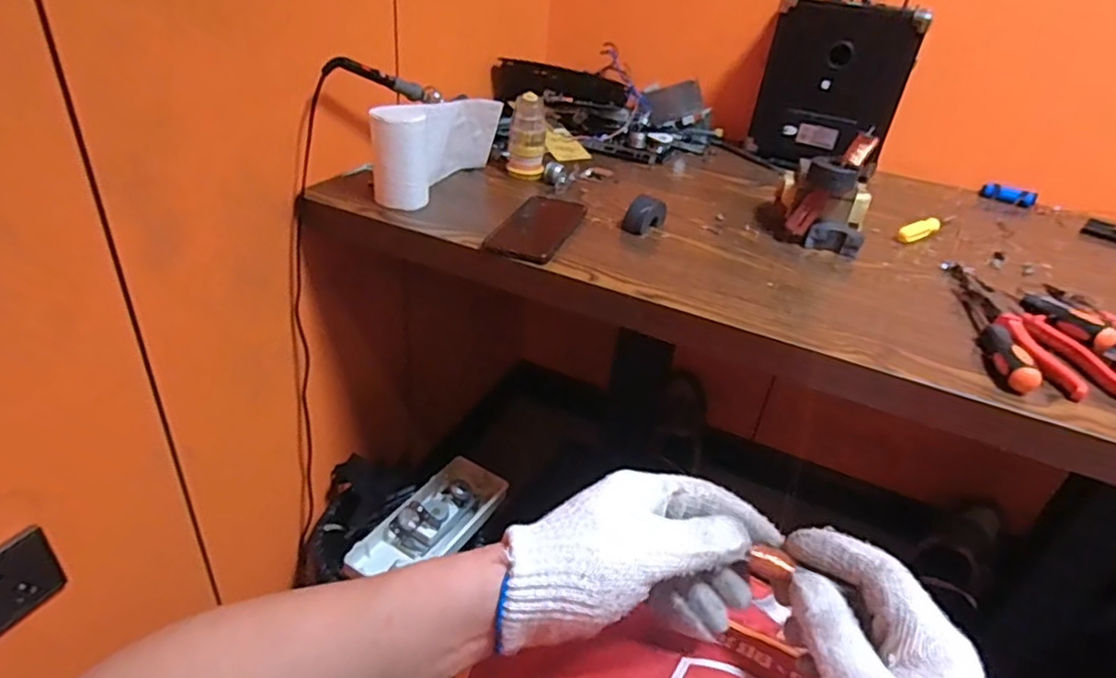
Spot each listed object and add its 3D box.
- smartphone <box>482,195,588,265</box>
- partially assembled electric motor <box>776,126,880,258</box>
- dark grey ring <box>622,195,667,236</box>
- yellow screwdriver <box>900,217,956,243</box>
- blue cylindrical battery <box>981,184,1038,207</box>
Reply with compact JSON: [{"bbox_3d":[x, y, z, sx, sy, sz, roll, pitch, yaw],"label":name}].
[{"bbox_3d":[-0.021,-0.132,0.731,0.077,0.006,0.172,15,33,11],"label":"smartphone"},{"bbox_3d":[0.321,-0.177,0.757,0.112,0.130,0.066,20,35,19],"label":"partially assembled electric motor"},{"bbox_3d":[0.106,-0.152,0.760,0.032,0.035,0.065,25,36,24],"label":"dark grey ring"},{"bbox_3d":[0.493,-0.147,0.845,0.119,0.022,0.022,-17,40,-33],"label":"yellow screwdriver"},{"bbox_3d":[0.712,-0.229,1.000,0.075,0.022,0.027,32,40,33],"label":"blue cylindrical battery"}]

